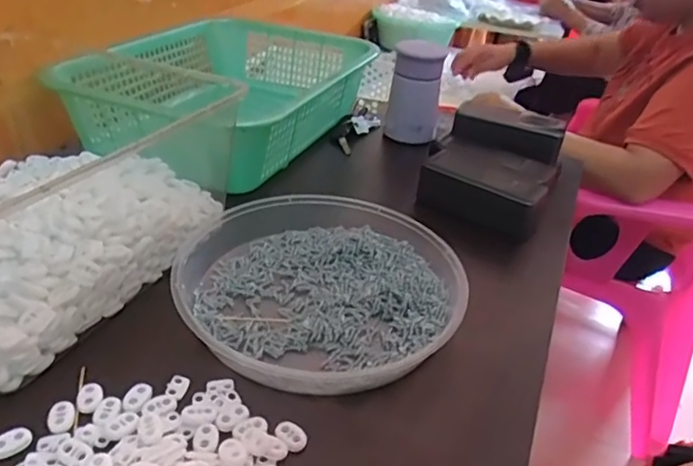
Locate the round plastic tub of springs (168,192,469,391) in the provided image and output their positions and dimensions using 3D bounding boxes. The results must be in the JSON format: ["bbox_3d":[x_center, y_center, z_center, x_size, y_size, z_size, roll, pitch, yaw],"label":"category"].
[{"bbox_3d":[-0.021,0.040,0.470,0.226,0.033,0.228,-1,34,-14],"label":"round plastic tub of springs"}]

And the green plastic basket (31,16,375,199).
[{"bbox_3d":[-0.158,-0.200,0.730,0.314,0.111,0.389,18,35,18],"label":"green plastic basket"}]

